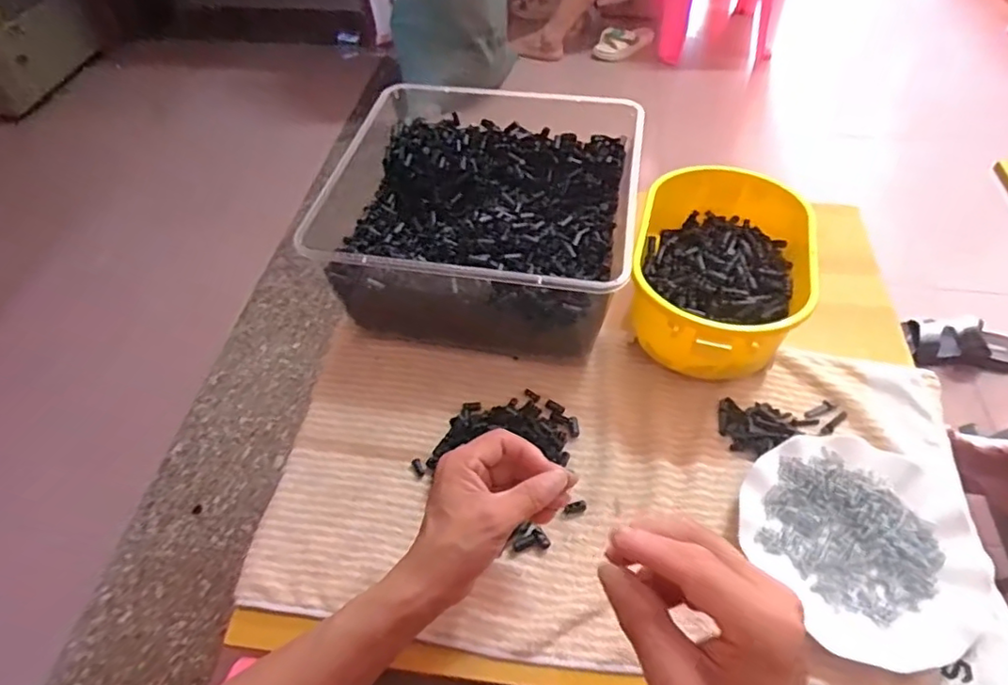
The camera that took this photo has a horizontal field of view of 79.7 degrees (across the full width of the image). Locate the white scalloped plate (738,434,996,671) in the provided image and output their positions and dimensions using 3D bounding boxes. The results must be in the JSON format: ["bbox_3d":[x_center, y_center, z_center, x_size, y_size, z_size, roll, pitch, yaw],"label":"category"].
[{"bbox_3d":[0.295,0.161,0.497,0.173,0.022,0.180,-1,54,1],"label":"white scalloped plate"}]

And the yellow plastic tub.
[{"bbox_3d":[0.218,-0.072,0.626,0.162,0.097,0.259,12,54,10],"label":"yellow plastic tub"}]

